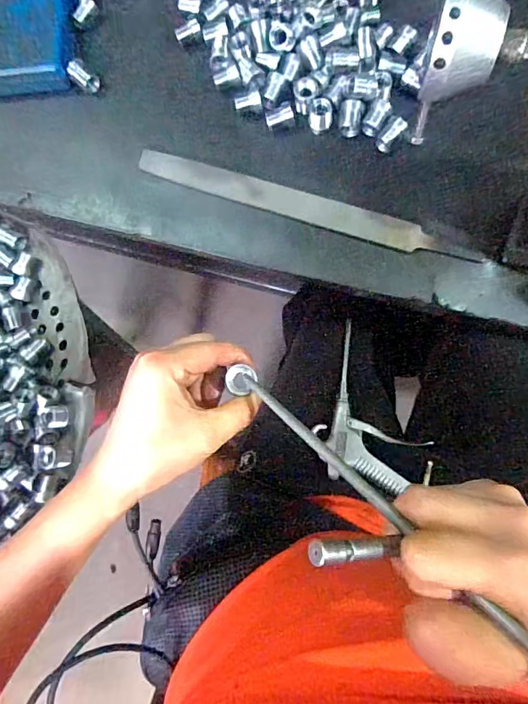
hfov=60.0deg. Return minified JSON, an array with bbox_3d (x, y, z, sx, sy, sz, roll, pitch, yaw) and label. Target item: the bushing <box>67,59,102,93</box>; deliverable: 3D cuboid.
[{"bbox_3d":[-0.165,-0.252,0.418,0.017,0.011,0.031,-45,81,-2],"label":"bushing"}]

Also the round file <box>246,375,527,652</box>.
[{"bbox_3d":[0.058,0.075,0.225,0.007,0.006,0.220,-48,54,-1],"label":"round file"}]

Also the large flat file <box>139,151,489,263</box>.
[{"bbox_3d":[0.032,-0.125,0.388,0.295,0.010,0.021,20,85,8],"label":"large flat file"}]

